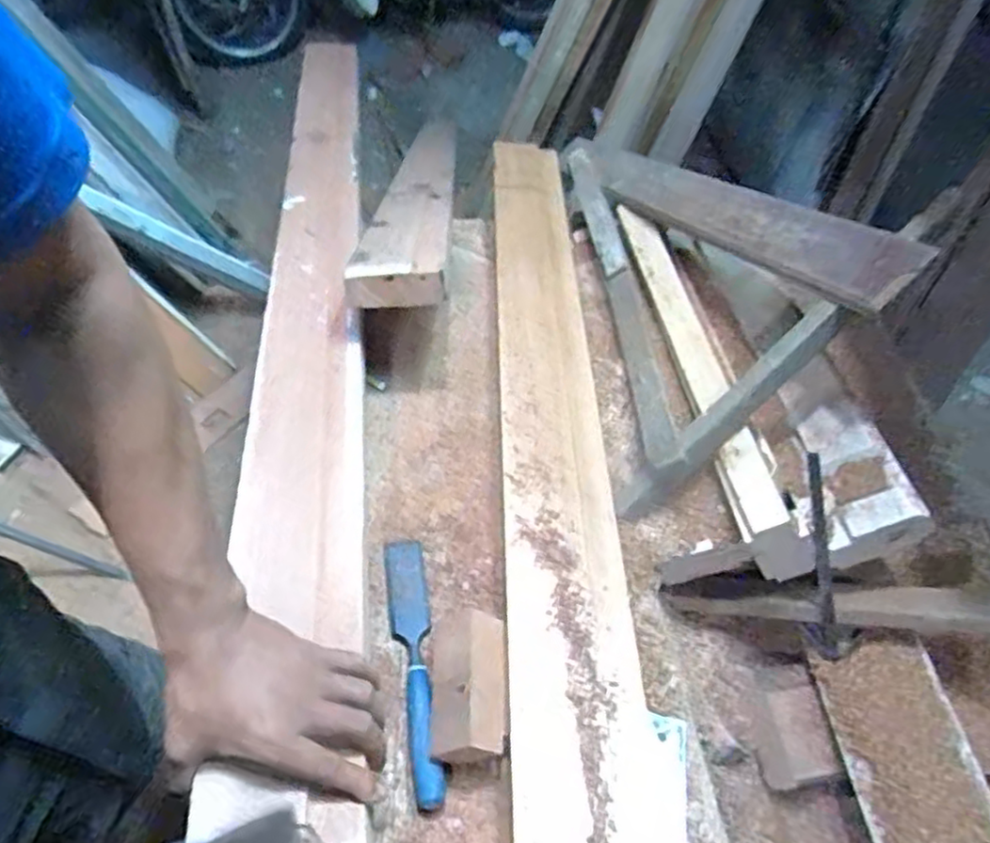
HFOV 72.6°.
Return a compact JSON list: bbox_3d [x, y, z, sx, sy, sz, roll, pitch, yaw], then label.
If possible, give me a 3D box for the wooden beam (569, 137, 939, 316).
[{"bbox_3d":[0.260,-0.285,0.882,0.024,0.074,0.641,24,19,-28],"label":"wooden beam"}]

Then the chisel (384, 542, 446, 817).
[{"bbox_3d":[-0.072,0.210,0.610,0.035,0.029,0.245,-10,52,-7],"label":"chisel"}]

